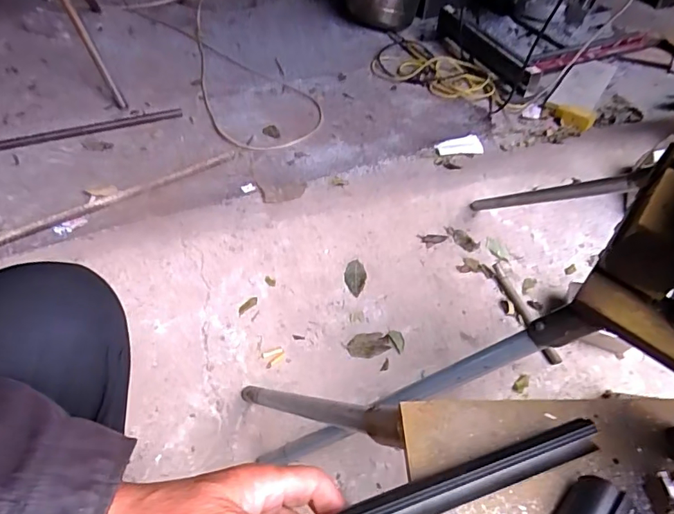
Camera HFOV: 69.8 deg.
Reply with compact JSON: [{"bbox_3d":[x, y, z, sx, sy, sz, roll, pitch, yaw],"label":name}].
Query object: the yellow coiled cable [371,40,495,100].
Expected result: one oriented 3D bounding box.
[{"bbox_3d":[0.329,-0.642,1.626,0.408,0.034,0.276,17,53,10],"label":"yellow coiled cable"}]

